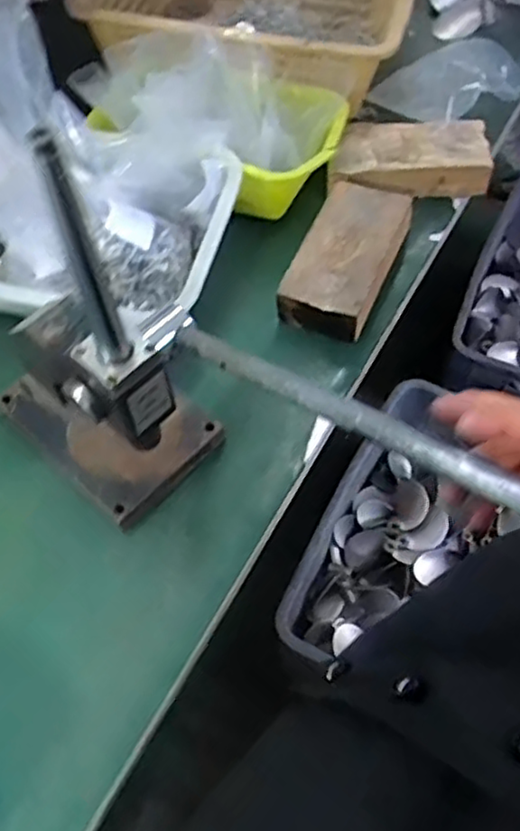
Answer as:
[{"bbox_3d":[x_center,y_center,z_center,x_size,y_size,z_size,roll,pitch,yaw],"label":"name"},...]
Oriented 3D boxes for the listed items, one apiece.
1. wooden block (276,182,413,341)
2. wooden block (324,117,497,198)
[{"bbox_3d":[0.093,-0.164,0.737,0.092,0.049,0.180,21,62,14],"label":"wooden block"},{"bbox_3d":[0.168,-0.291,0.801,0.174,0.051,0.080,2,59,3],"label":"wooden block"}]

